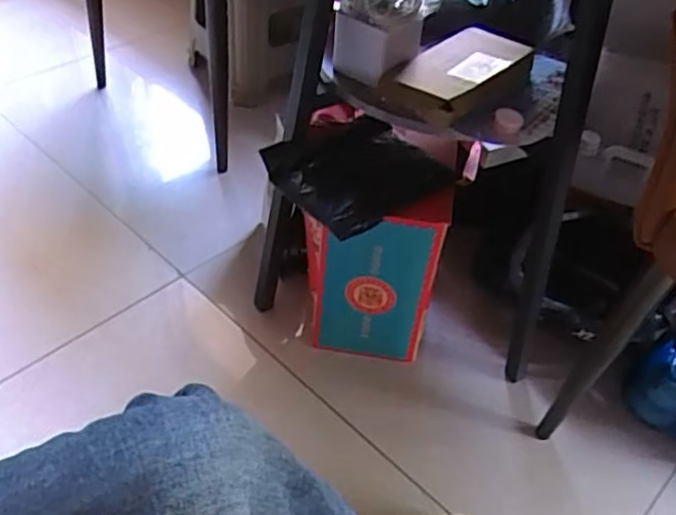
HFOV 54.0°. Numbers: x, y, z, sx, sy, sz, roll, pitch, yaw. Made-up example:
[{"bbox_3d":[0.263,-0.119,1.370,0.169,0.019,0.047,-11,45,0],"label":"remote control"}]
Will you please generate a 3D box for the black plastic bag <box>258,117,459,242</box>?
[{"bbox_3d":[0.031,-0.116,0.877,0.200,0.039,0.181,-30,55,-30],"label":"black plastic bag"}]

